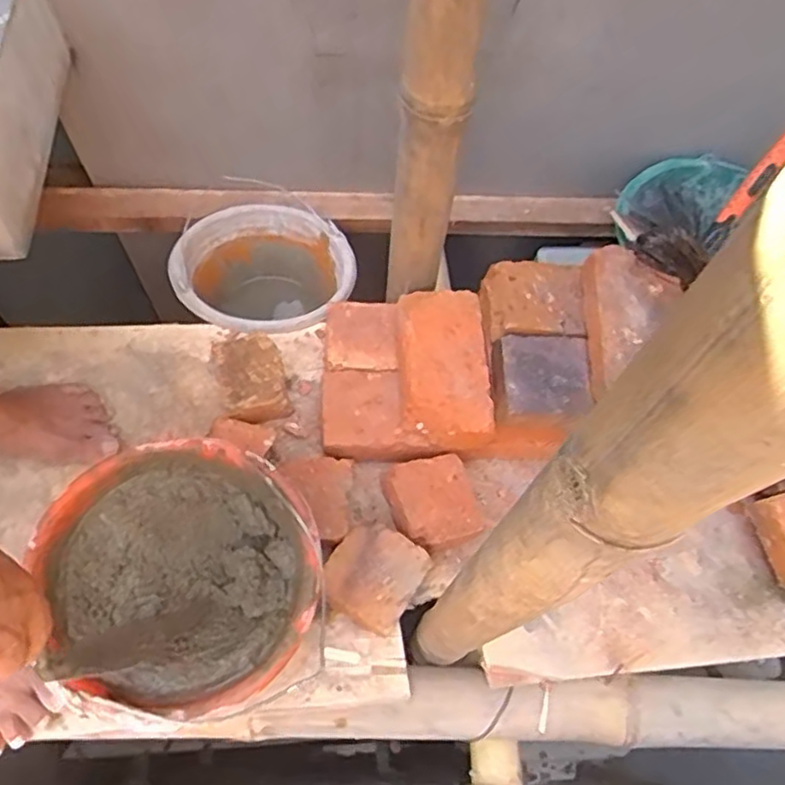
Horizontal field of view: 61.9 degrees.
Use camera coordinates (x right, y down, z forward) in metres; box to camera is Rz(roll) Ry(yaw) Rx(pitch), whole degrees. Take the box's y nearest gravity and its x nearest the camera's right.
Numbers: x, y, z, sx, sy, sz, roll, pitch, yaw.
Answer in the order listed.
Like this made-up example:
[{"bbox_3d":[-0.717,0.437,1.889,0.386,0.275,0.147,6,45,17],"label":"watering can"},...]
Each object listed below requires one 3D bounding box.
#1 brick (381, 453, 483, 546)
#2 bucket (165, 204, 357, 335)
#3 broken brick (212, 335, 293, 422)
[{"bbox_3d":[0.047,0.126,0.745,0.095,0.053,0.095,-11,67,-8],"label":"brick"},{"bbox_3d":[-0.188,-0.153,0.983,0.246,0.177,0.229,1,66,-3],"label":"bucket"},{"bbox_3d":[-0.169,-0.015,0.793,0.079,0.050,0.111,-19,69,-11],"label":"broken brick"}]

